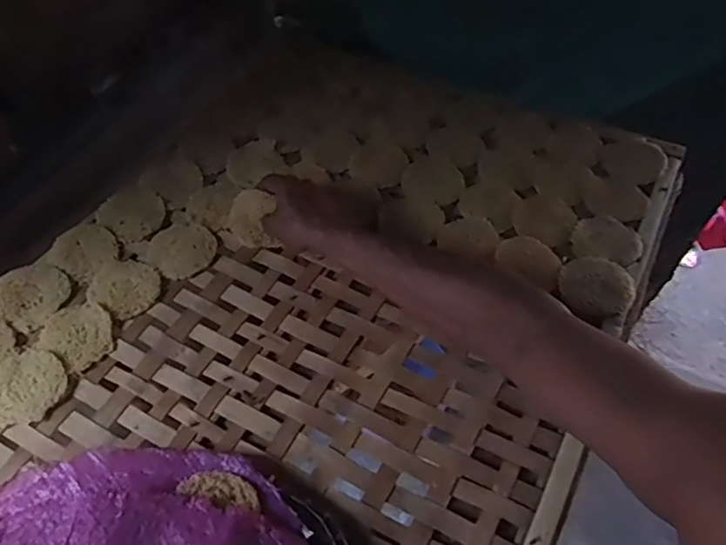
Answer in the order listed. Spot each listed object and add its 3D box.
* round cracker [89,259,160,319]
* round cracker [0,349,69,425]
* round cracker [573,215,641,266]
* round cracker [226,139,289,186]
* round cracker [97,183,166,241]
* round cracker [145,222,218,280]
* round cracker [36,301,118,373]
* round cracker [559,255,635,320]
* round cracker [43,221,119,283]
[{"bbox_3d":[-0.270,0.015,0.653,0.081,0.004,0.068,31,59,20],"label":"round cracker"},{"bbox_3d":[-0.343,0.114,0.580,0.079,0.010,0.075,0,53,0],"label":"round cracker"},{"bbox_3d":[0.289,-0.039,0.680,0.074,0.009,0.067,18,55,12],"label":"round cracker"},{"bbox_3d":[-0.146,-0.148,0.772,0.074,0.007,0.068,0,64,0],"label":"round cracker"},{"bbox_3d":[-0.285,-0.075,0.714,0.074,0.014,0.072,0,53,0],"label":"round cracker"},{"bbox_3d":[-0.217,-0.030,0.686,0.076,0.004,0.079,0,53,0],"label":"round cracker"},{"bbox_3d":[-0.306,0.064,0.616,0.080,0.005,0.068,27,58,18],"label":"round cracker"},{"bbox_3d":[0.261,0.014,0.642,0.076,0.016,0.074,0,53,0],"label":"round cracker"},{"bbox_3d":[-0.330,-0.028,0.679,0.072,0.008,0.070,27,58,18],"label":"round cracker"}]

